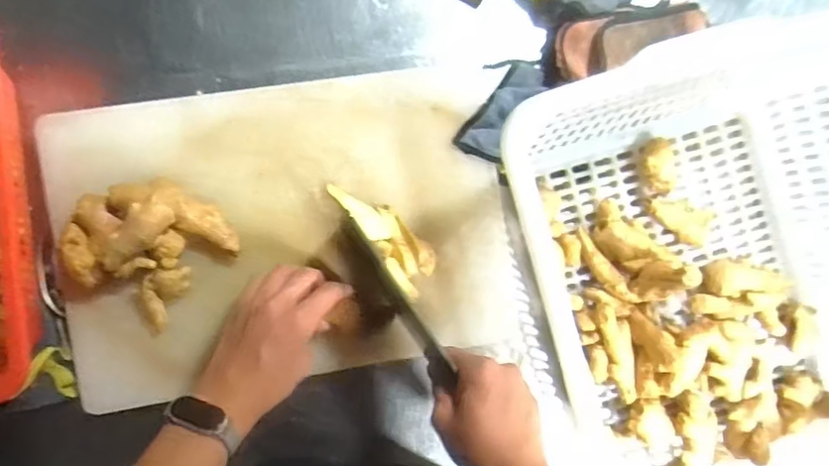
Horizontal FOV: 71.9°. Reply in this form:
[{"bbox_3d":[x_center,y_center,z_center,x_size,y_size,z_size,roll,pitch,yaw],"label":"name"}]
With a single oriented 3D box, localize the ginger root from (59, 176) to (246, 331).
[{"bbox_3d":[-0.253,0.008,0.536,0.125,0.056,0.125,-44,95,-4],"label":"ginger root"}]

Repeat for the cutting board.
[{"bbox_3d":[-0.119,-0.001,0.584,0.448,0.033,0.295,-8,90,-8],"label":"cutting board"}]

